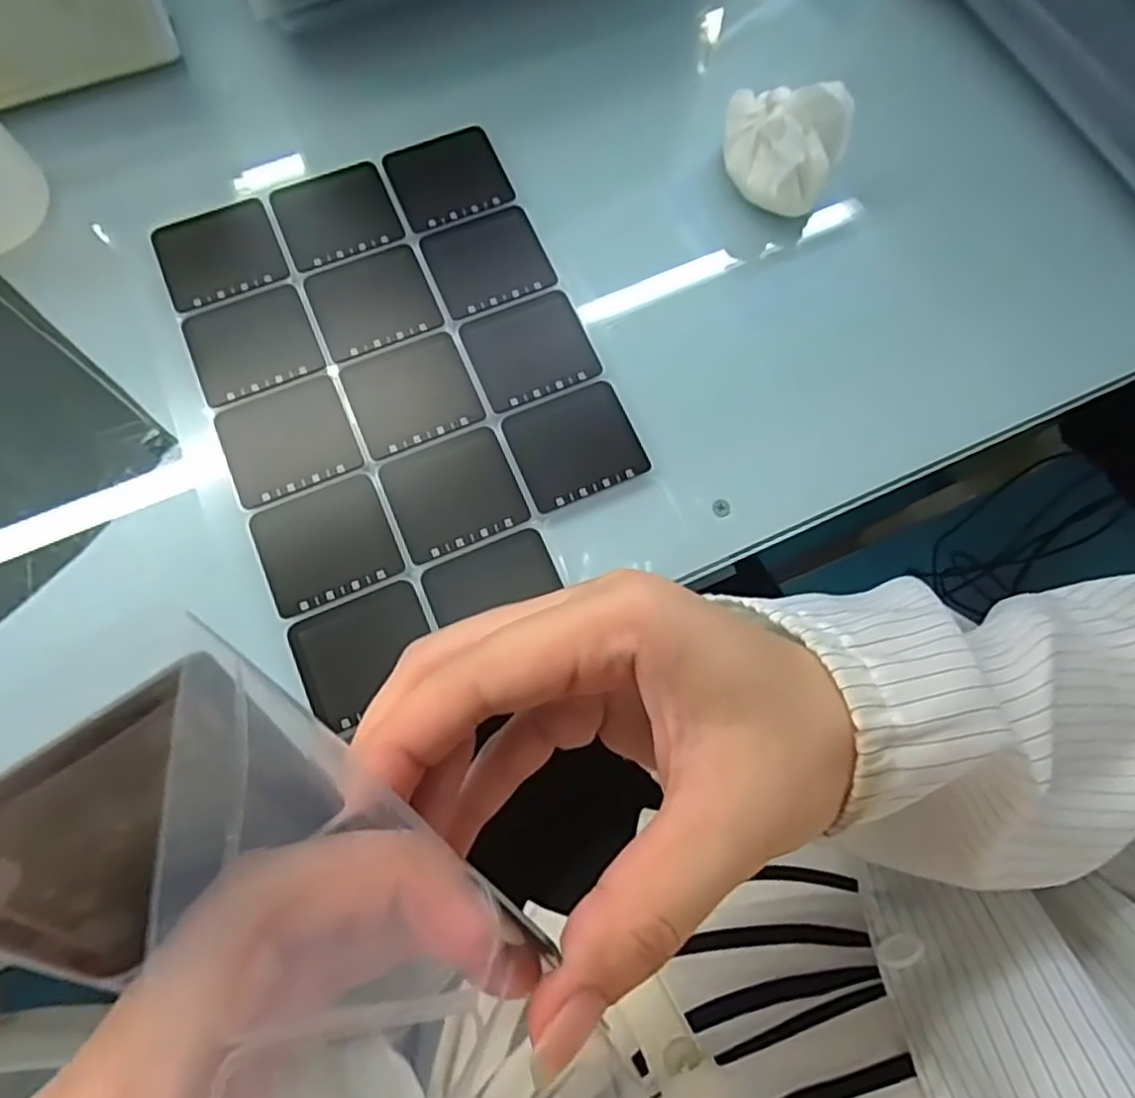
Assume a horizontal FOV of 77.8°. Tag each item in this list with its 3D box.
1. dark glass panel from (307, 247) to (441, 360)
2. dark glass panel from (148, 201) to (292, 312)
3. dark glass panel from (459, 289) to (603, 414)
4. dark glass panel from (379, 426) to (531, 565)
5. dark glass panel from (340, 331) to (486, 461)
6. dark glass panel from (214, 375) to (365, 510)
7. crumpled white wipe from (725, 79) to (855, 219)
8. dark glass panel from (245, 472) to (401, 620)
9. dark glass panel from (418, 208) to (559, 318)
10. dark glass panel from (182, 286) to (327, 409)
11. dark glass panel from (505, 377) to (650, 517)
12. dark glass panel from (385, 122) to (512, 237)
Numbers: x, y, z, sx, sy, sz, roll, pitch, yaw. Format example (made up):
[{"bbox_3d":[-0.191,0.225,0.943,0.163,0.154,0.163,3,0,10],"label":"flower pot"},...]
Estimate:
[{"bbox_3d":[-0.093,-0.119,0.337,0.055,0.004,0.050,-23,77,-6],"label":"dark glass panel"},{"bbox_3d":[-0.169,-0.143,0.341,0.055,0.004,0.052,-22,77,-6],"label":"dark glass panel"},{"bbox_3d":[-0.018,-0.095,0.332,0.055,0.004,0.050,-23,77,-6],"label":"dark glass panel"},{"bbox_3d":[-0.051,-0.025,0.313,0.055,0.004,0.050,-23,77,-6],"label":"dark glass panel"},{"bbox_3d":[-0.072,-0.072,0.325,0.055,0.004,0.049,-23,77,-6],"label":"dark glass panel"},{"bbox_3d":[-0.126,-0.050,0.317,0.056,0.004,0.049,-23,77,-6],"label":"dark glass panel"},{"bbox_3d":[0.102,-0.195,0.336,0.060,0.038,0.049,22,77,5],"label":"crumpled white wipe"},{"bbox_3d":[-0.105,-0.003,0.305,0.056,0.004,0.050,-21,77,-6],"label":"dark glass panel"},{"bbox_3d":[-0.039,-0.141,0.343,0.054,0.004,0.048,-23,77,-6],"label":"dark glass panel"},{"bbox_3d":[-0.147,-0.096,0.329,0.056,0.004,0.049,-23,77,-6],"label":"dark glass panel"},{"bbox_3d":[0.004,-0.048,0.321,0.056,0.004,0.050,-22,77,-6],"label":"dark glass panel"},{"bbox_3d":[-0.060,-0.189,0.356,0.055,0.004,0.050,-23,77,-6],"label":"dark glass panel"}]

